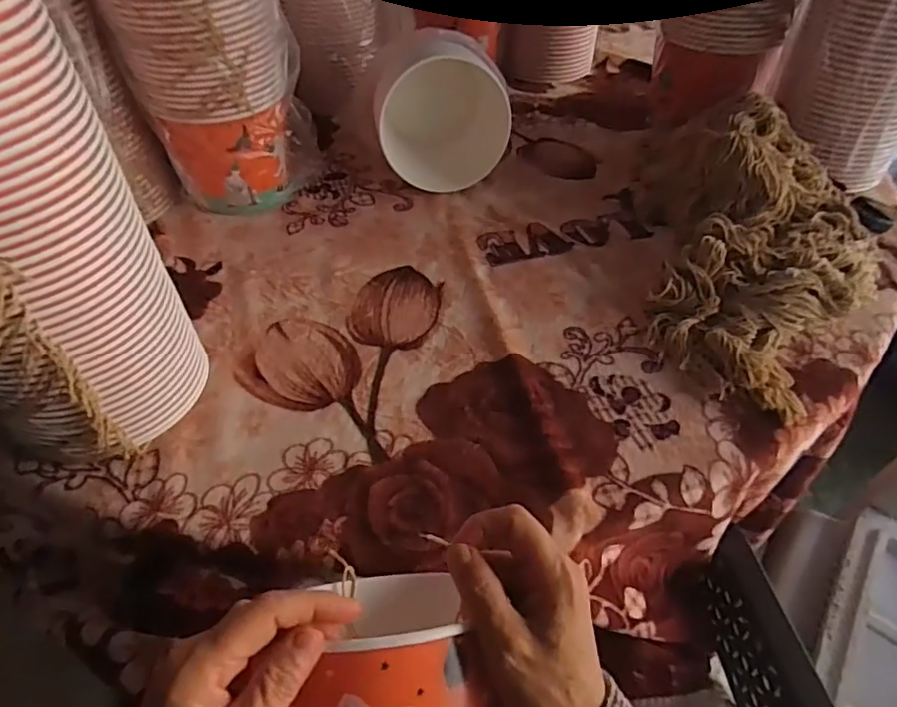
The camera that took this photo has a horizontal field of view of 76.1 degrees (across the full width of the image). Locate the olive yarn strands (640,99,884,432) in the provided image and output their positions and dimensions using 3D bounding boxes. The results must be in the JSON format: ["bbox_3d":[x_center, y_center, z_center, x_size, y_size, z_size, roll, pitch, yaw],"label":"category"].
[{"bbox_3d":[0.339,-0.141,0.609,0.235,0.107,0.449,7,47,8],"label":"olive yarn strands"}]

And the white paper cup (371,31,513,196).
[{"bbox_3d":[-0.011,-0.324,0.756,0.162,0.157,0.145,-7,47,-5],"label":"white paper cup"}]

